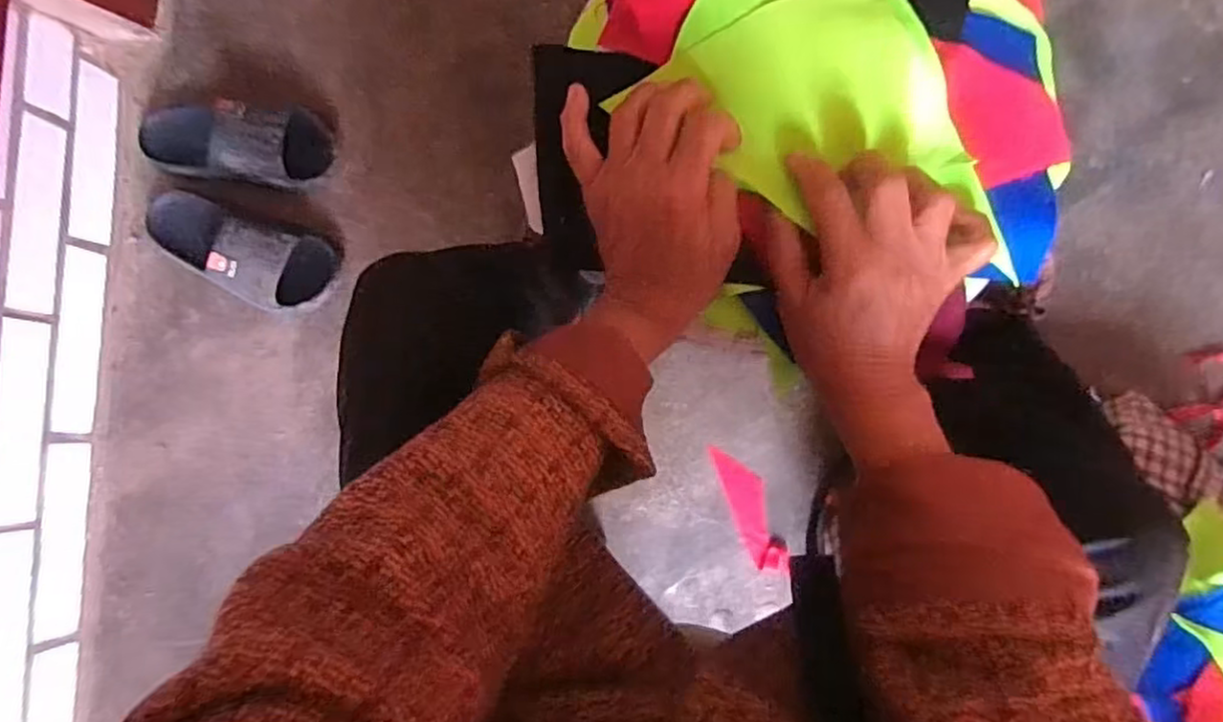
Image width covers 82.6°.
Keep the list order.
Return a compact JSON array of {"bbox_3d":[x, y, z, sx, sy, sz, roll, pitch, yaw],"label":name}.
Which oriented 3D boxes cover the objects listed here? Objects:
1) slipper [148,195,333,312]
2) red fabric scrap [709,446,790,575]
[{"bbox_3d":[-0.481,-0.139,0.869,0.266,0.065,0.103,20,87,8],"label":"slipper"},{"bbox_3d":[0.163,0.173,0.814,0.044,0.010,0.154,-19,83,4],"label":"red fabric scrap"}]

